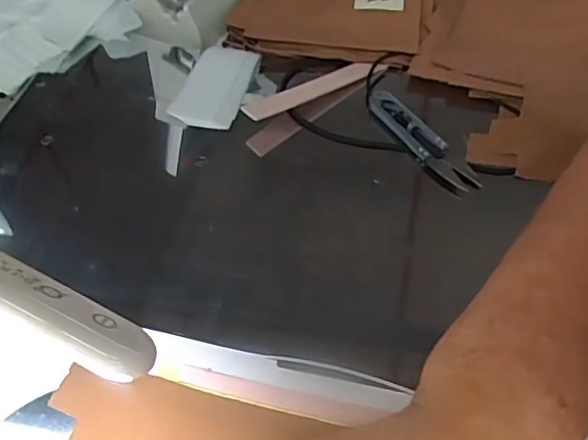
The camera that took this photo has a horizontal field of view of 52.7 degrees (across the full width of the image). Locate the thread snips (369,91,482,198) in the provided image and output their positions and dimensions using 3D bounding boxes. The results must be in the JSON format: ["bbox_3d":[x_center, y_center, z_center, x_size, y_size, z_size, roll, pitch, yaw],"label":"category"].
[{"bbox_3d":[0.087,-0.057,0.414,0.021,0.012,0.104,-28,57,-19],"label":"thread snips"}]

